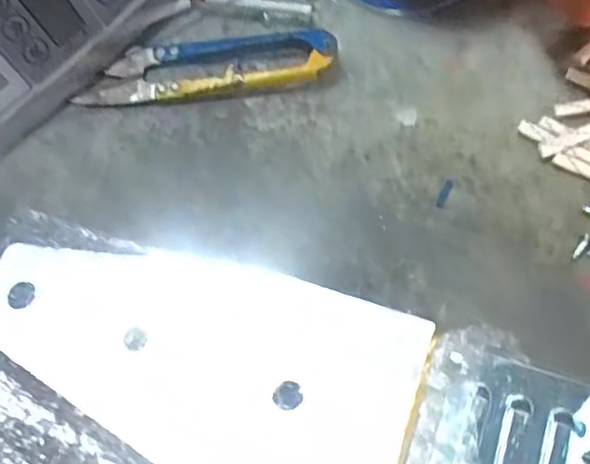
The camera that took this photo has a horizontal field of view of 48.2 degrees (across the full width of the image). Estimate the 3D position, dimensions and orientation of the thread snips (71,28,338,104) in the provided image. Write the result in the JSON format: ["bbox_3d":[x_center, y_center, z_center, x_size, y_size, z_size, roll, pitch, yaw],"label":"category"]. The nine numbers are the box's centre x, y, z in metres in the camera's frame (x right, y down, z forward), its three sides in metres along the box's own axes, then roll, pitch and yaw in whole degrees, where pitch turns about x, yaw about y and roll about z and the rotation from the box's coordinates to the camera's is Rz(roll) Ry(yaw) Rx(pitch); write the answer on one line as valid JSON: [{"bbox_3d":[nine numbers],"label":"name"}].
[{"bbox_3d":[-0.033,-0.063,0.243,0.093,0.010,0.028,-8,72,0],"label":"thread snips"}]

